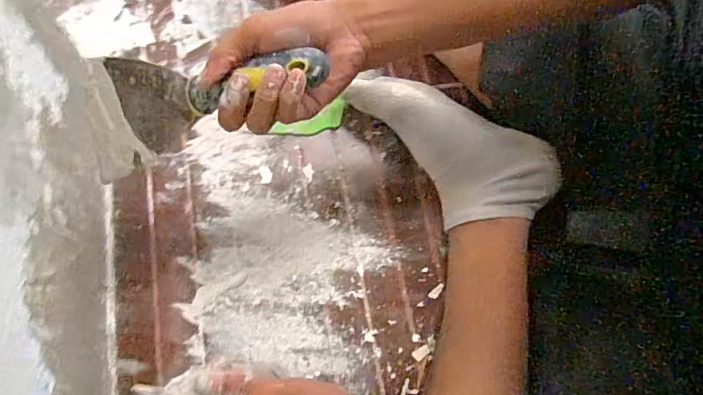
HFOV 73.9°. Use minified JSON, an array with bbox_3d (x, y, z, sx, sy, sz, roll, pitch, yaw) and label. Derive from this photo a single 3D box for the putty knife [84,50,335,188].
[{"bbox_3d":[-0.117,-0.080,0.356,0.202,0.025,0.091,-11,94,18],"label":"putty knife"}]

